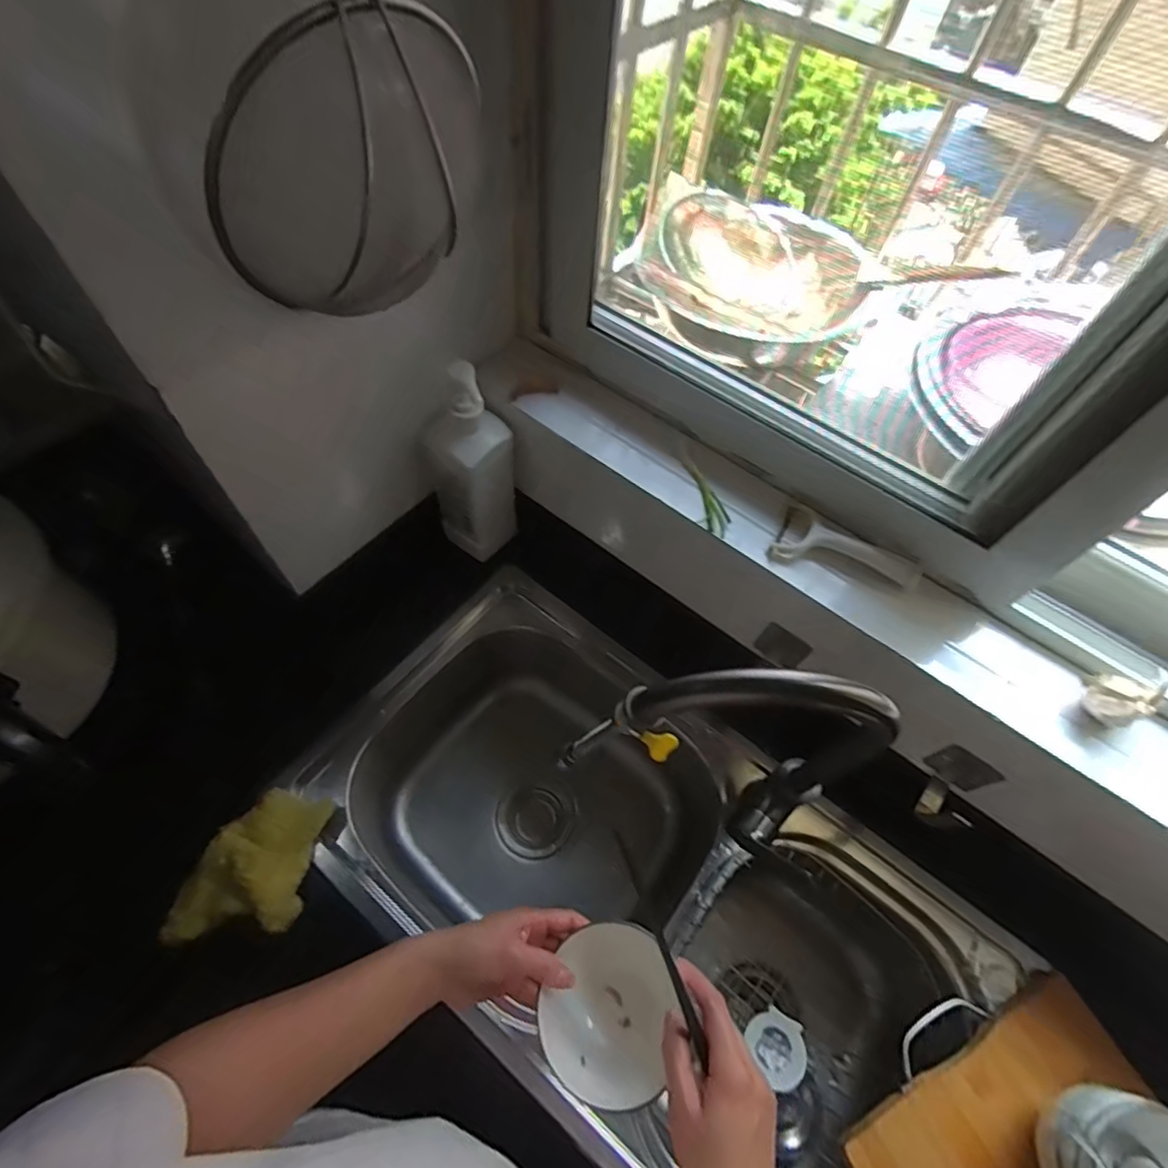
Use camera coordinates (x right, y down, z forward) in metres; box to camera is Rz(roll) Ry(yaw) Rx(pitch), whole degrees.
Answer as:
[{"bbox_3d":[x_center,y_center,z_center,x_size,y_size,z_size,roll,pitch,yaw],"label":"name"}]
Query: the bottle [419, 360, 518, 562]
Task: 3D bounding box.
[{"bbox_3d":[-0.138,-0.136,0.712,0.081,0.288,0.078,38,64,17],"label":"bottle"}]

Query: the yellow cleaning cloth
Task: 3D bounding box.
[{"bbox_3d":[-0.341,0.286,0.589,0.118,0.047,0.150,13,59,3],"label":"yellow cleaning cloth"}]

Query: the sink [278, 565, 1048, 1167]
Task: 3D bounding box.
[{"bbox_3d":[0.065,0.357,0.717,0.757,0.219,0.415,37,63,16],"label":"sink"}]

